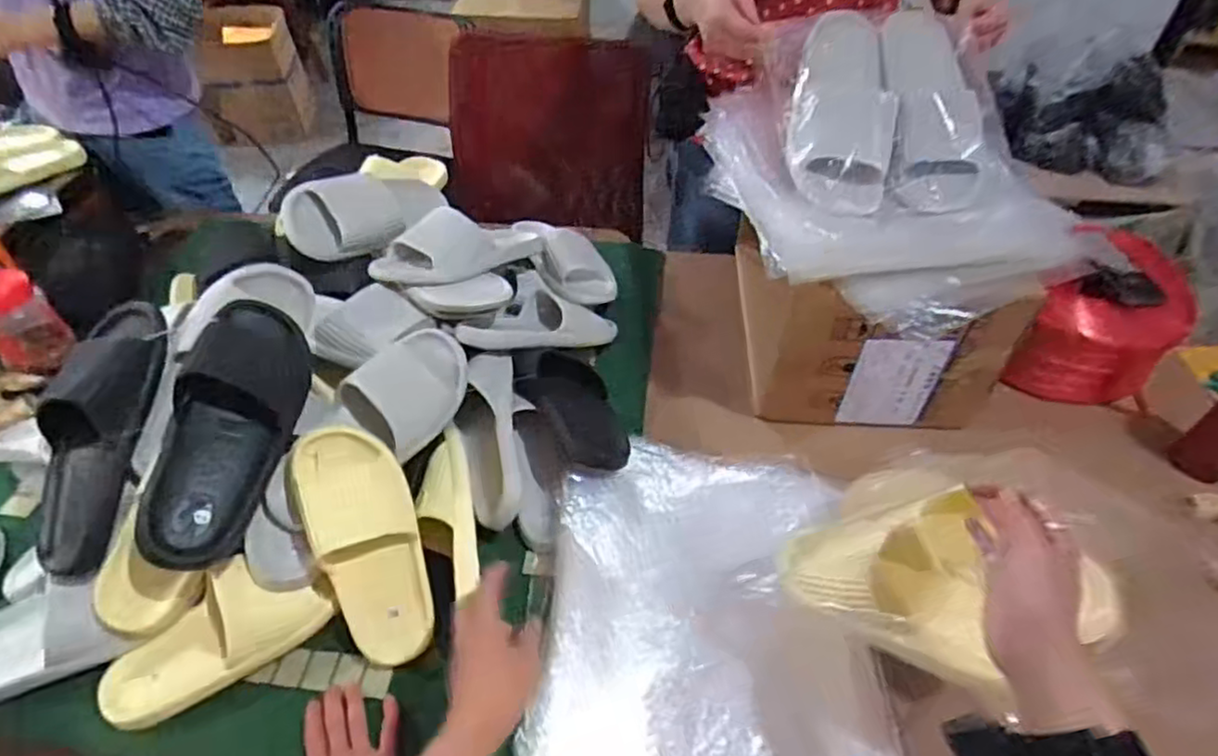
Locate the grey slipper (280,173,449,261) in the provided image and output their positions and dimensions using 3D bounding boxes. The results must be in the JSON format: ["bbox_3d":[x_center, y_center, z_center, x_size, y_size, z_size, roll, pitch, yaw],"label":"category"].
[{"bbox_3d":[-0.332,-0.255,1.001,0.110,0.088,0.295,20,33,15],"label":"grey slipper"}]

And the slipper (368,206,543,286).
[{"bbox_3d":[-0.192,-0.179,0.922,0.251,0.061,0.092,-18,50,-34],"label":"slipper"}]

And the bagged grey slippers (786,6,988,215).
[{"bbox_3d":[0.325,-0.323,0.818,0.222,0.090,0.278,0,83,-7],"label":"bagged grey slippers"}]

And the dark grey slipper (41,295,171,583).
[{"bbox_3d":[-0.521,0.054,0.680,0.080,0.068,0.268,9,84,6],"label":"dark grey slipper"}]

